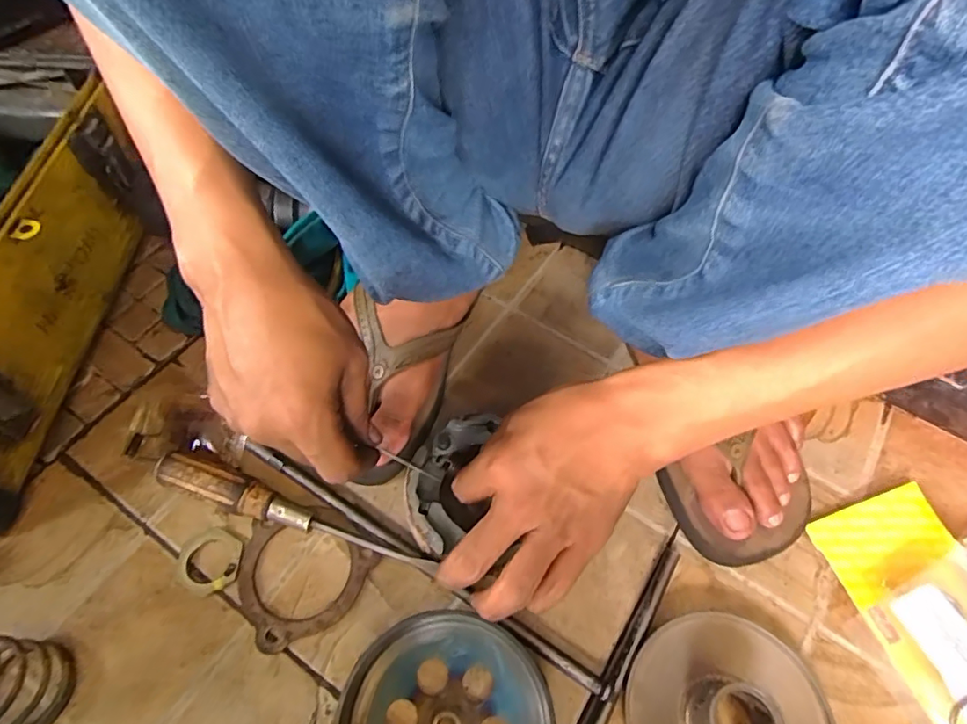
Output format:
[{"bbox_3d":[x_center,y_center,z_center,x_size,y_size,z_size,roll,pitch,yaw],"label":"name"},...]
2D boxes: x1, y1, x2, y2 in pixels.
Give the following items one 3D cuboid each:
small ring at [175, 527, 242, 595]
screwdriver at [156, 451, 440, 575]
[{"bbox_3d":[-0.184,0.132,0.368,0.043,0.007,0.042,1,59,-1],"label":"small ring"},{"bbox_3d":[-0.126,0.103,0.371,0.195,0.028,0.022,17,60,9],"label":"screwdriver"}]

